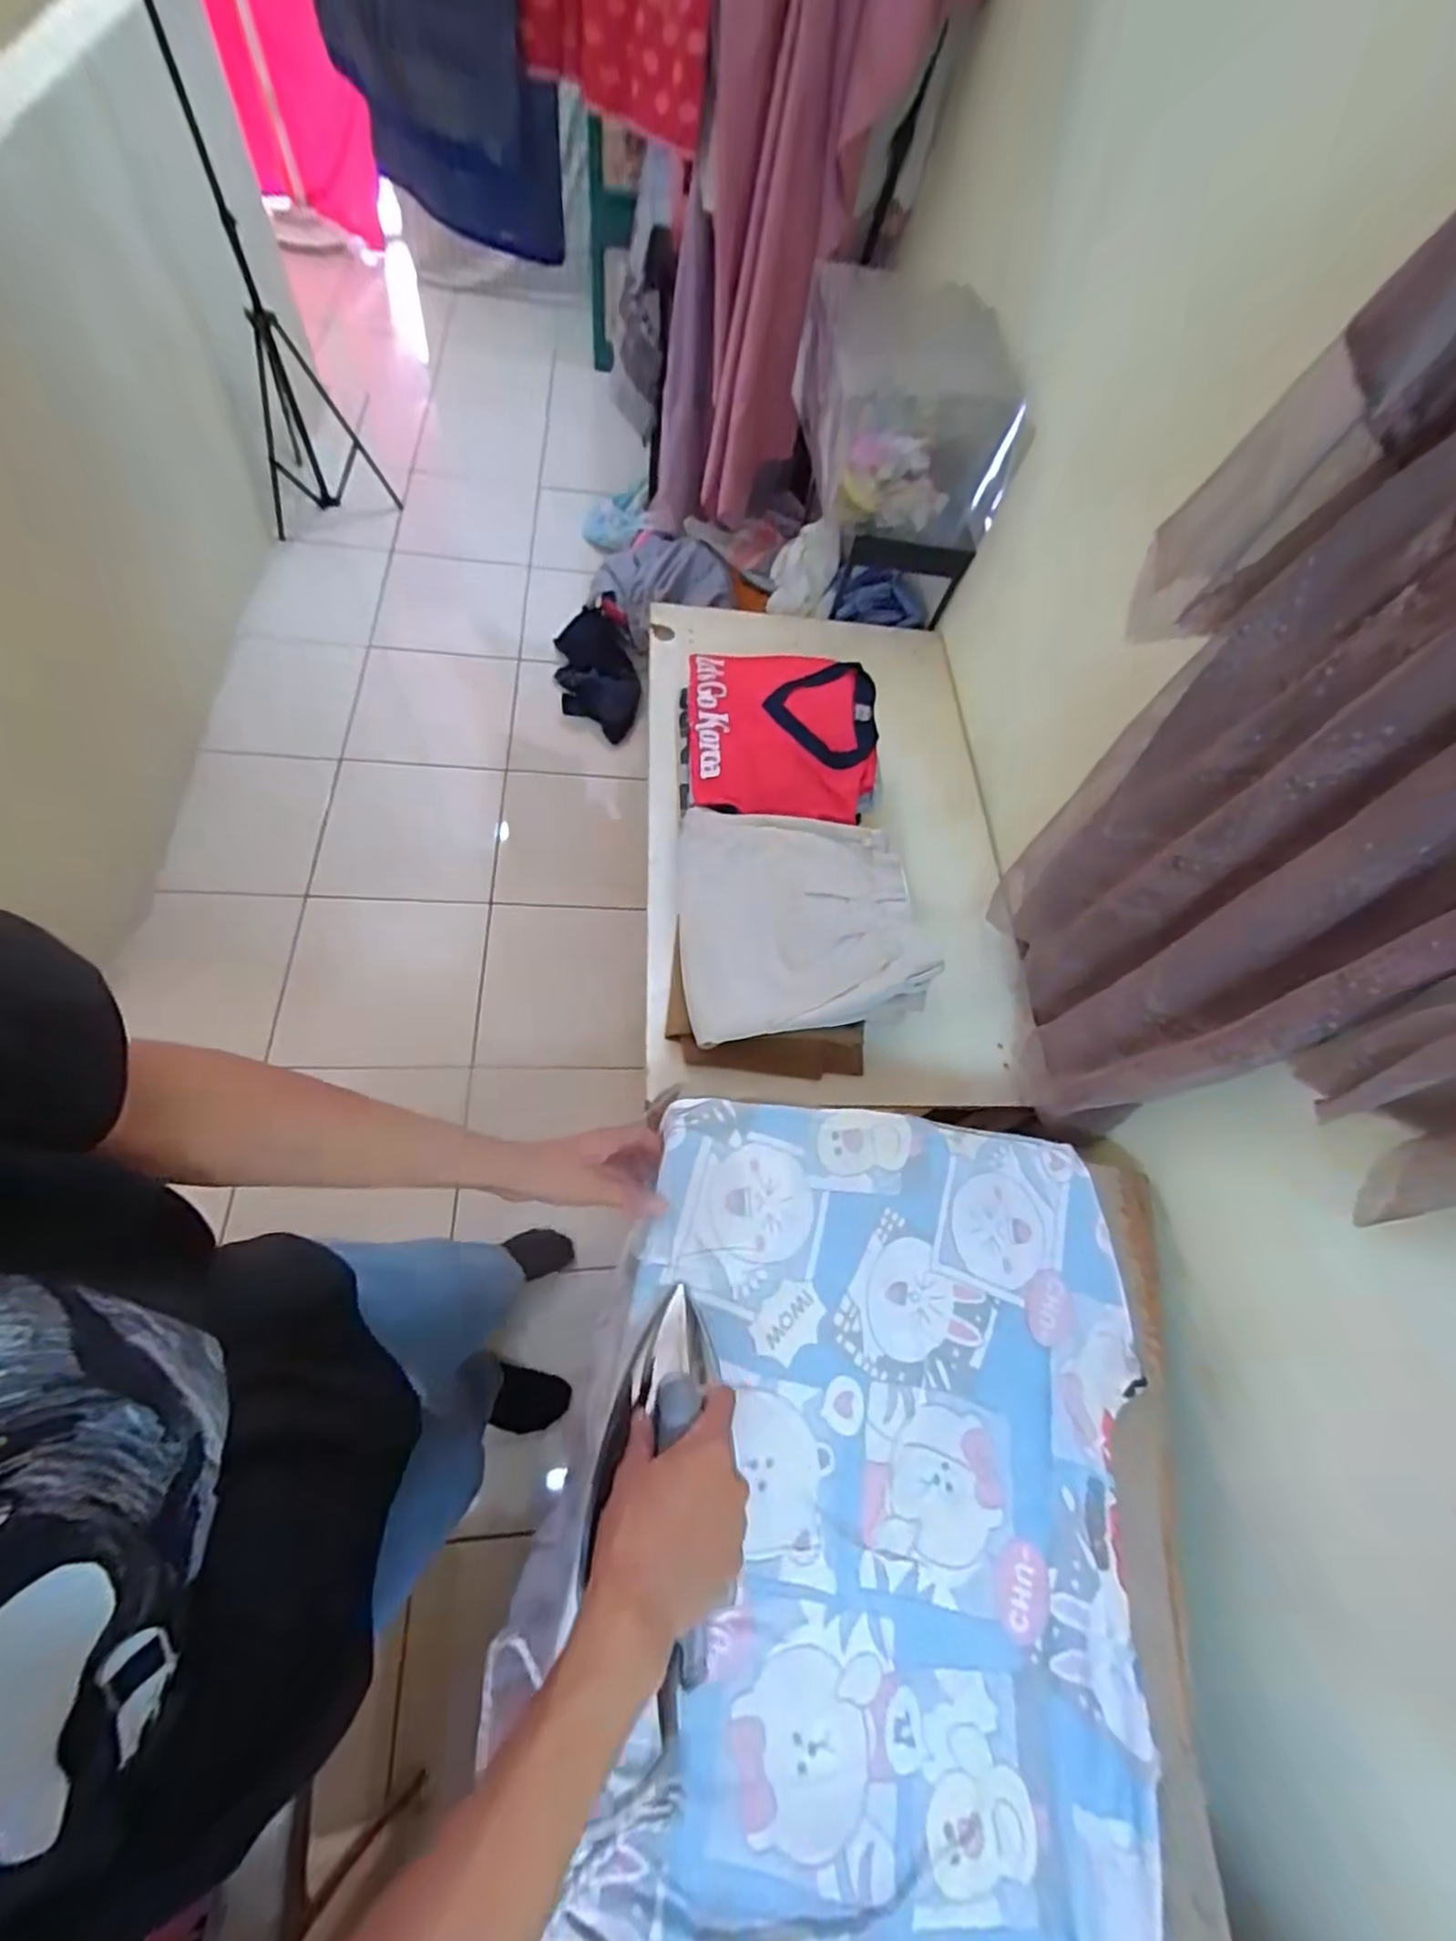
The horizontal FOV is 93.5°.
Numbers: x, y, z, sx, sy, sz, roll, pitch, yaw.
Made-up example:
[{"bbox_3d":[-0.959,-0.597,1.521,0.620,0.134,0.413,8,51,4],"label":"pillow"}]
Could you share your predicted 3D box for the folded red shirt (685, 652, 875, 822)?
[{"bbox_3d":[0.068,-0.321,0.894,0.242,0.048,0.273,7,65,-6],"label":"folded red shirt"}]

